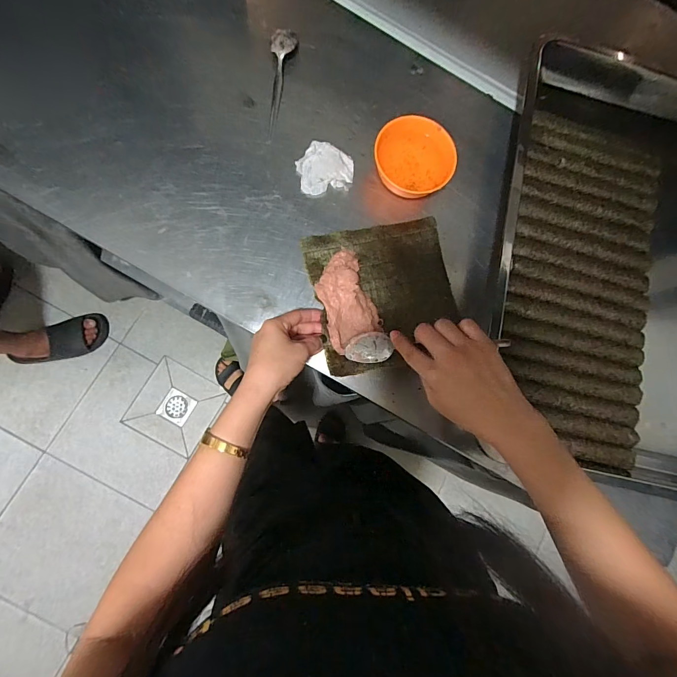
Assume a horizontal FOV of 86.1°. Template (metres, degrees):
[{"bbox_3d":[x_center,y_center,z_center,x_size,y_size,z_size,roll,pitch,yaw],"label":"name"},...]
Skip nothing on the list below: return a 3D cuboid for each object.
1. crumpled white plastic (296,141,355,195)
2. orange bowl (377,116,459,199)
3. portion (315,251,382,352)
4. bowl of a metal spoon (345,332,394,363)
[{"bbox_3d":[-0.018,-0.232,0.493,0.074,0.007,0.070,0,87,-7],"label":"crumpled white plastic"},{"bbox_3d":[0.098,-0.234,0.480,0.105,0.049,0.090,14,80,-4],"label":"orange bowl"},{"bbox_3d":[0.010,-0.050,0.457,0.066,0.032,0.124,-15,89,-8],"label":"portion"},{"bbox_3d":[0.035,0.010,0.419,0.052,0.014,0.036,2,105,10],"label":"bowl of a metal spoon"}]

